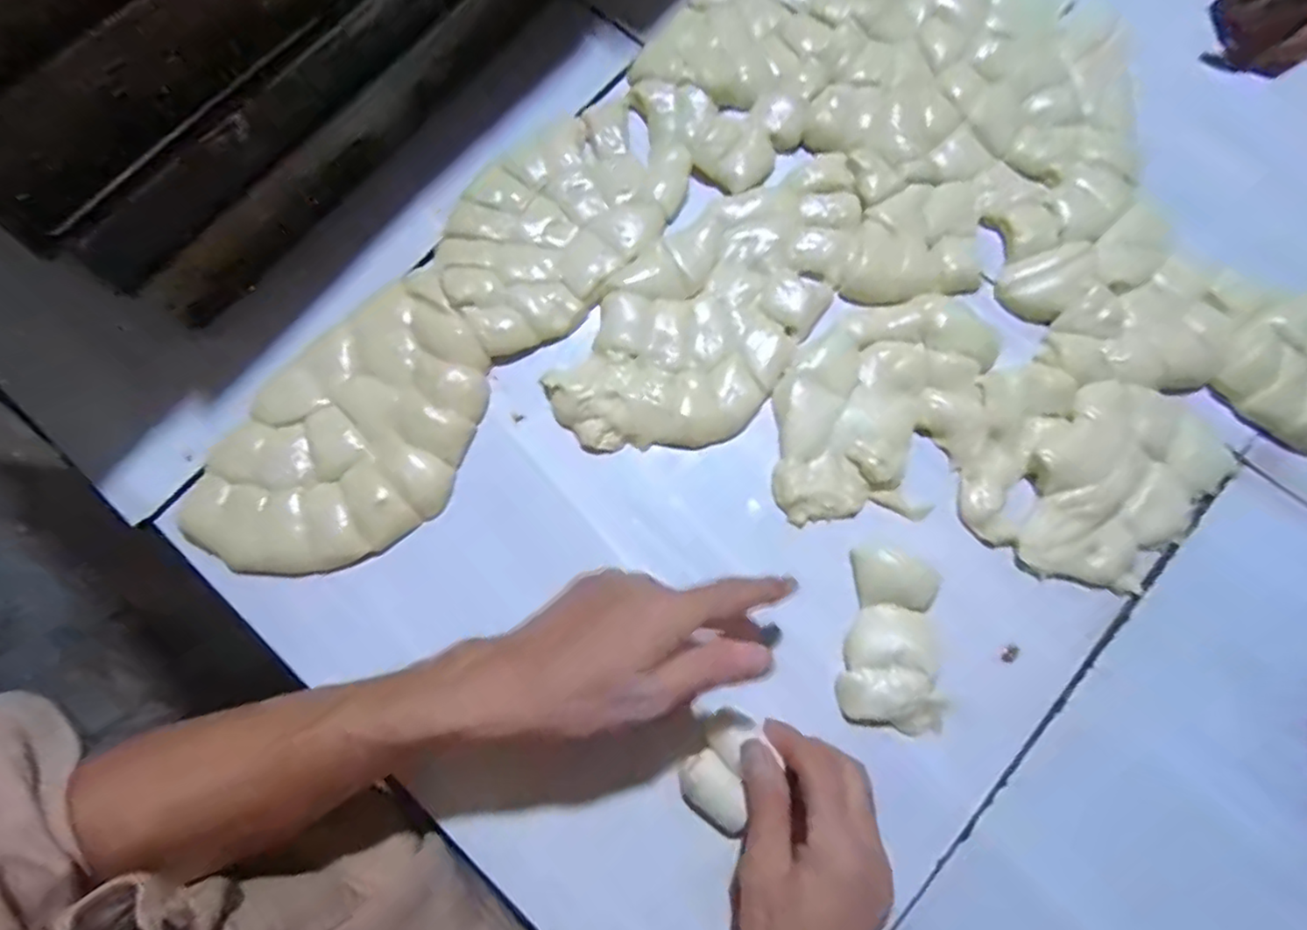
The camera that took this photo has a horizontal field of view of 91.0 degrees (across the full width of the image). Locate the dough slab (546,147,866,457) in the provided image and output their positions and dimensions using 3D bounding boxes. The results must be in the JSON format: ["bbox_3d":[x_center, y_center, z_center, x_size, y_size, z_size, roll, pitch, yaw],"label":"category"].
[{"bbox_3d":[0.045,-0.113,0.439,0.126,0.009,0.264,34,80,8],"label":"dough slab"}]

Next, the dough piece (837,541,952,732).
[{"bbox_3d":[0.148,0.105,0.389,0.062,0.018,0.105,10,78,4],"label":"dough piece"}]

